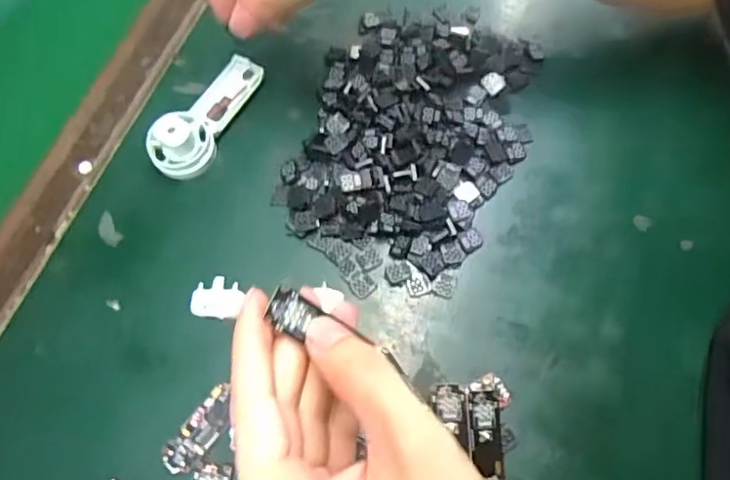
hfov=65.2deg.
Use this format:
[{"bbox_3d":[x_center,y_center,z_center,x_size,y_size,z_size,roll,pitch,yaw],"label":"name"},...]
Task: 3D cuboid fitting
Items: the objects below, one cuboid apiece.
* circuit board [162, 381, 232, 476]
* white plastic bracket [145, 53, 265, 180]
[{"bbox_3d":[-0.087,0.102,0.305,0.019,0.004,0.048,36,73,14],"label":"circuit board"},{"bbox_3d":[-0.100,-0.082,0.363,0.030,0.030,0.095,28,71,11],"label":"white plastic bracket"}]

